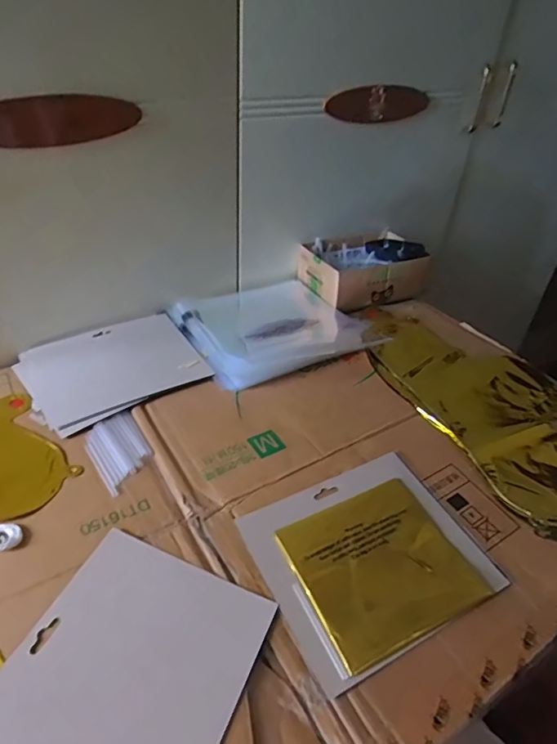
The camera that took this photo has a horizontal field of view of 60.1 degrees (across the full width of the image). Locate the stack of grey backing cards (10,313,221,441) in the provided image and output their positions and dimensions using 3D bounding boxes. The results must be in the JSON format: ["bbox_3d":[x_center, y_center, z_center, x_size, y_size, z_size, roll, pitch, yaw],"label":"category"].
[{"bbox_3d":[-0.211,-0.008,0.619,0.208,0.012,0.174,-22,46,-29],"label":"stack of grey backing cards"}]

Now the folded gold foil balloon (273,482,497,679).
[{"bbox_3d":[0.091,0.168,0.432,0.150,0.011,0.131,-17,44,-24],"label":"folded gold foil balloon"}]

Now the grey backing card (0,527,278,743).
[{"bbox_3d":[-0.111,0.219,0.346,0.160,0.006,0.189,19,39,15],"label":"grey backing card"}]

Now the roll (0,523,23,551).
[{"bbox_3d":[-0.243,0.146,0.424,0.025,0.009,0.030,32,47,30],"label":"roll"}]

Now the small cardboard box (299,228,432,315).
[{"bbox_3d":[0.142,-0.181,0.815,0.189,0.072,0.140,-16,44,-23],"label":"small cardboard box"}]

